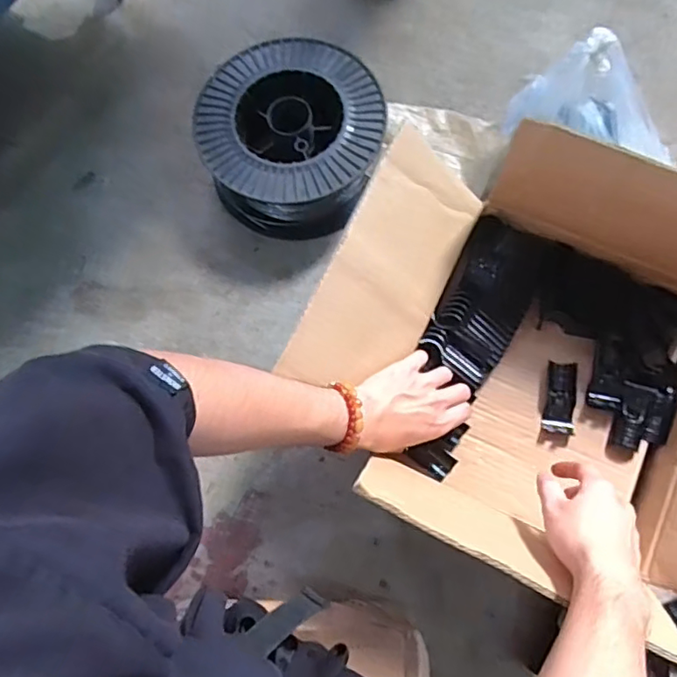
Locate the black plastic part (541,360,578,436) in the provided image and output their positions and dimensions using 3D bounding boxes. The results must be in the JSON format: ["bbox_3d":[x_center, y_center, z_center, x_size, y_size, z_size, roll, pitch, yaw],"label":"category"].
[{"bbox_3d":[0.240,0.064,0.617,0.033,0.009,0.074,8,74,5],"label":"black plastic part"}]

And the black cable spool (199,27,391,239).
[{"bbox_3d":[-0.060,-0.265,0.763,0.220,0.107,0.233,-1,71,2],"label":"black cable spool"}]

